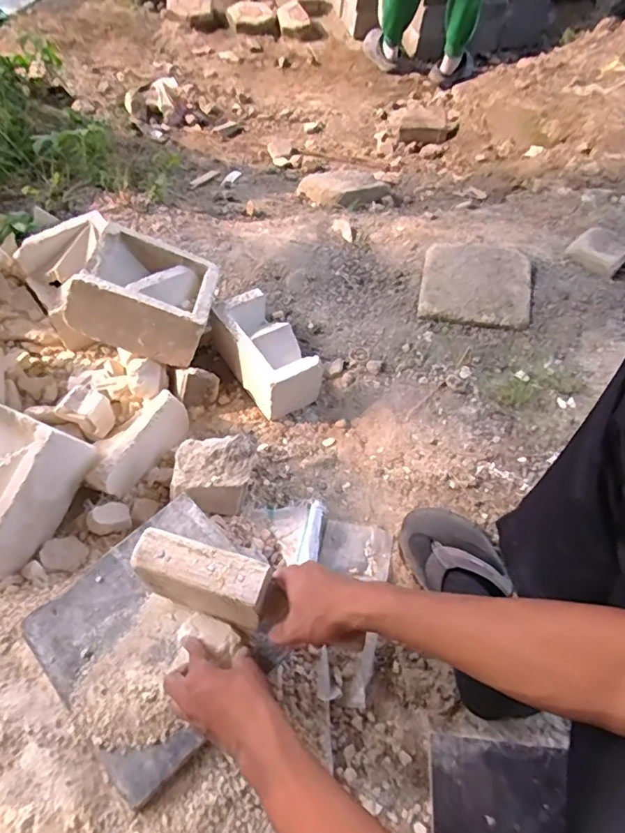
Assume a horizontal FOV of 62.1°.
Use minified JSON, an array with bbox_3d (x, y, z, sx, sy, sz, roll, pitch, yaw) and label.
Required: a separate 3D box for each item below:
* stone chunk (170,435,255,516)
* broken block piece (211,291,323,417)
[{"bbox_3d":[-0.139,0.084,0.736,0.117,0.087,0.081,0,54,0],"label":"stone chunk"},{"bbox_3d":[-0.079,-0.108,0.878,0.106,0.093,0.214,-27,59,-18],"label":"broken block piece"}]

